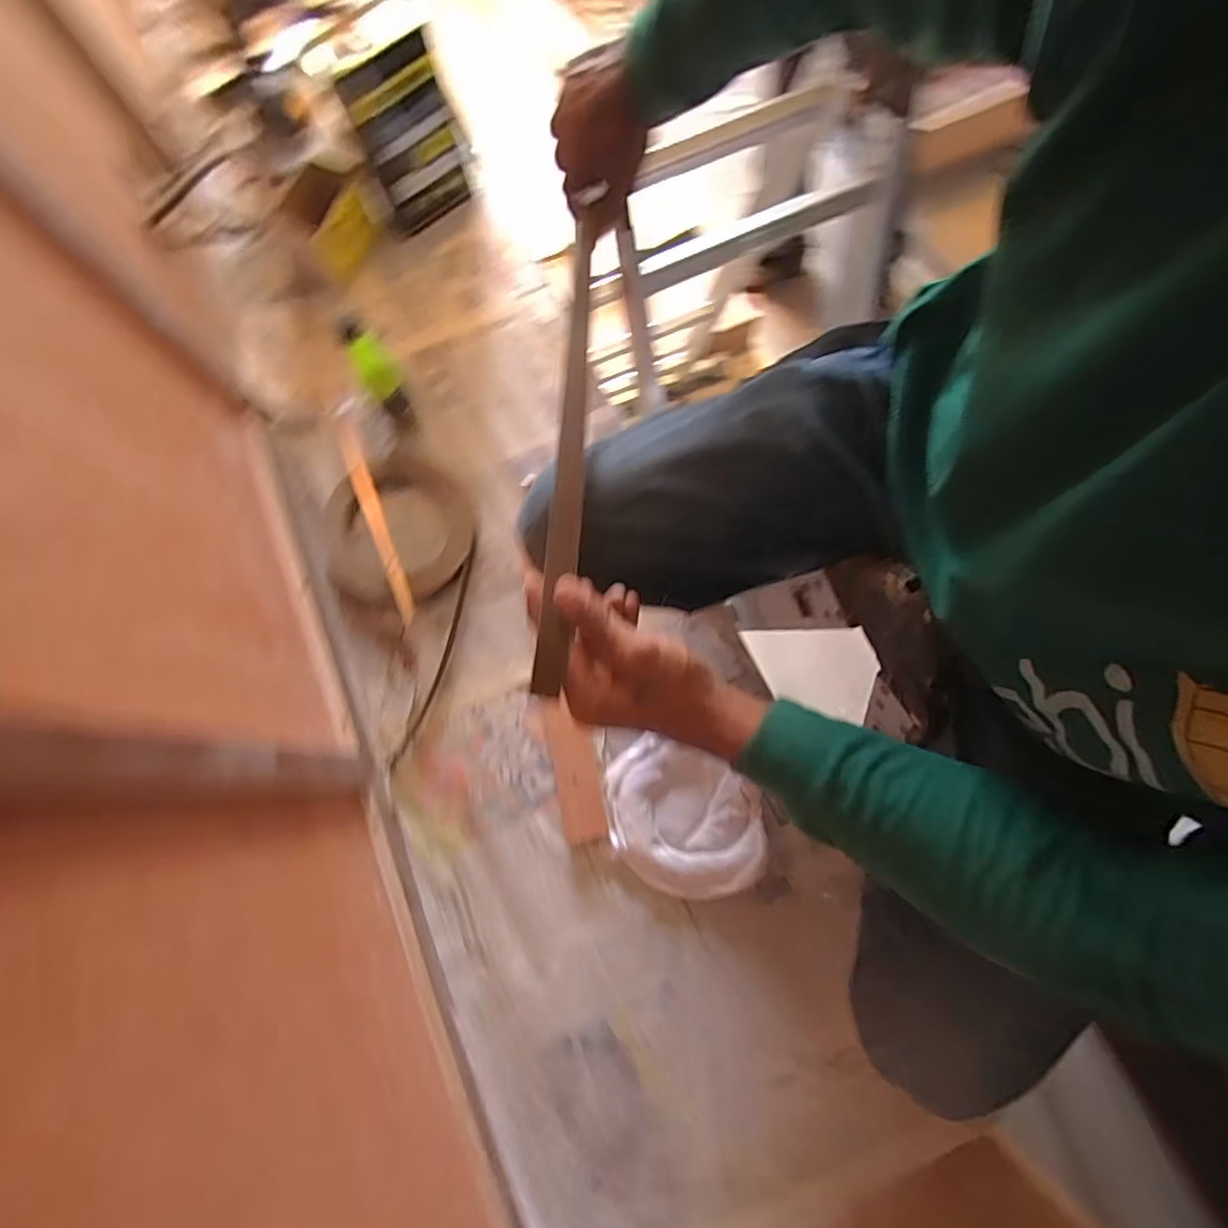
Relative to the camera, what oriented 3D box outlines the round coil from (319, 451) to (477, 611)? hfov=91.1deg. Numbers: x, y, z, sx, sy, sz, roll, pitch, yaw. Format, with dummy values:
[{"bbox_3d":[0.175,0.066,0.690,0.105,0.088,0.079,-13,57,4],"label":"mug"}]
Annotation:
[{"bbox_3d":[-0.301,-0.127,0.842,0.199,0.023,0.228,-8,74,-1],"label":"round coil"}]

